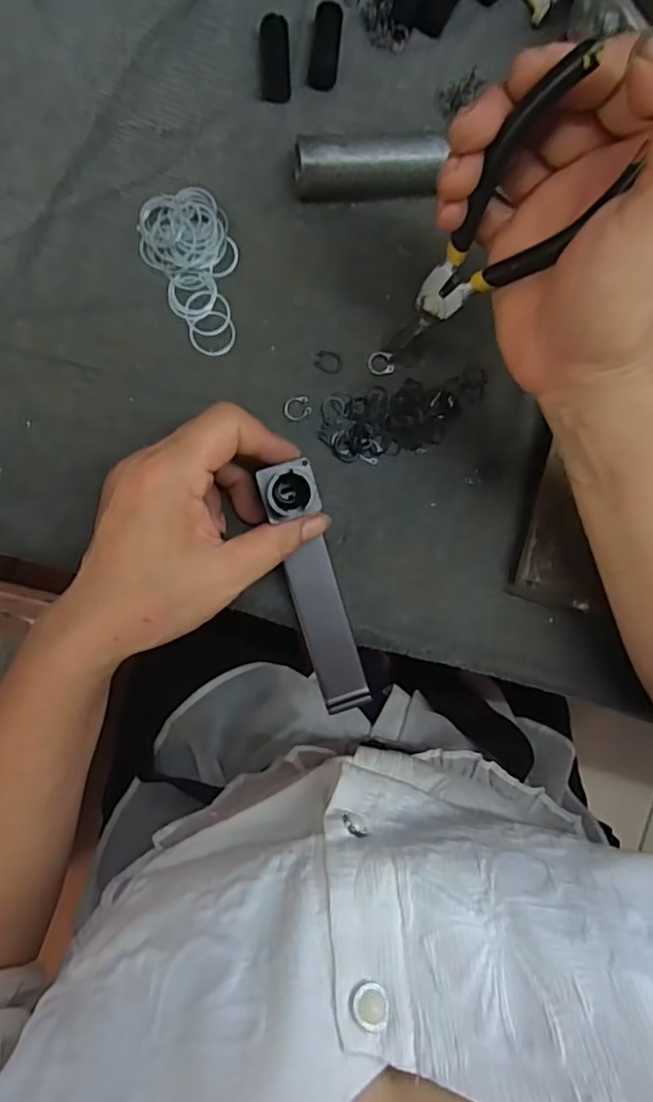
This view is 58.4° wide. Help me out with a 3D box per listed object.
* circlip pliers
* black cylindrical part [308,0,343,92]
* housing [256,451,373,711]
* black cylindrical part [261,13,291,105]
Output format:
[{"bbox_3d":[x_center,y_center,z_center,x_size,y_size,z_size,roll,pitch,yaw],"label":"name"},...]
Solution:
[{"bbox_3d":[0.067,-0.120,0.239,0.043,0.131,0.010,33,60,-6],"label":"circlip pliers"},{"bbox_3d":[0.000,-0.264,0.307,0.014,0.011,0.038,7,89,-7],"label":"black cylindrical part"},{"bbox_3d":[-0.005,0.019,0.283,0.024,0.023,0.129,-18,114,-7],"label":"housing"},{"bbox_3d":[-0.026,-0.251,0.300,0.015,0.011,0.038,1,89,-7],"label":"black cylindrical part"}]

